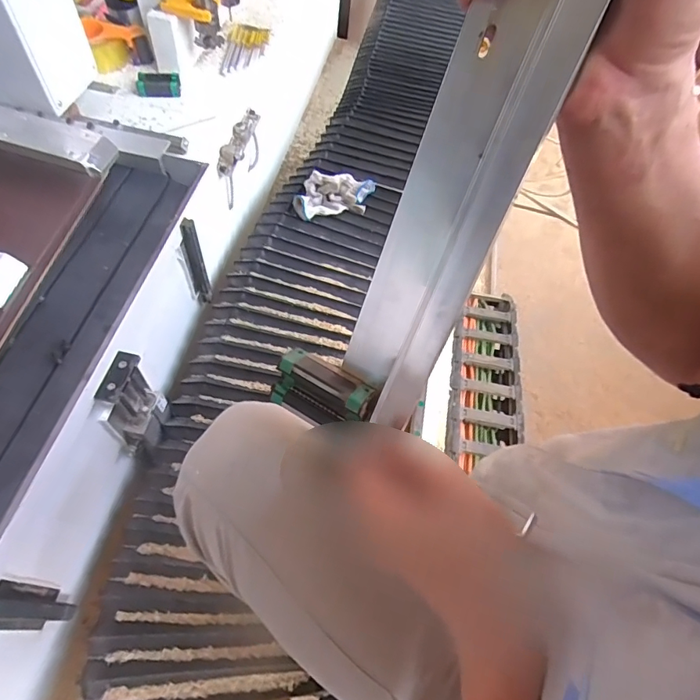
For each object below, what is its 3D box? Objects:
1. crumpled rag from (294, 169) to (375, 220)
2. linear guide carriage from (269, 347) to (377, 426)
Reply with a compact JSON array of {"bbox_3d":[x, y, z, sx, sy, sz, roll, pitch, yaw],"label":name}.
[{"bbox_3d":[-0.033,-0.349,0.999,0.188,0.057,0.097,-17,60,-12],"label":"crumpled rag"},{"bbox_3d":[-0.021,0.034,0.352,0.077,0.039,0.030,27,40,15],"label":"linear guide carriage"}]

